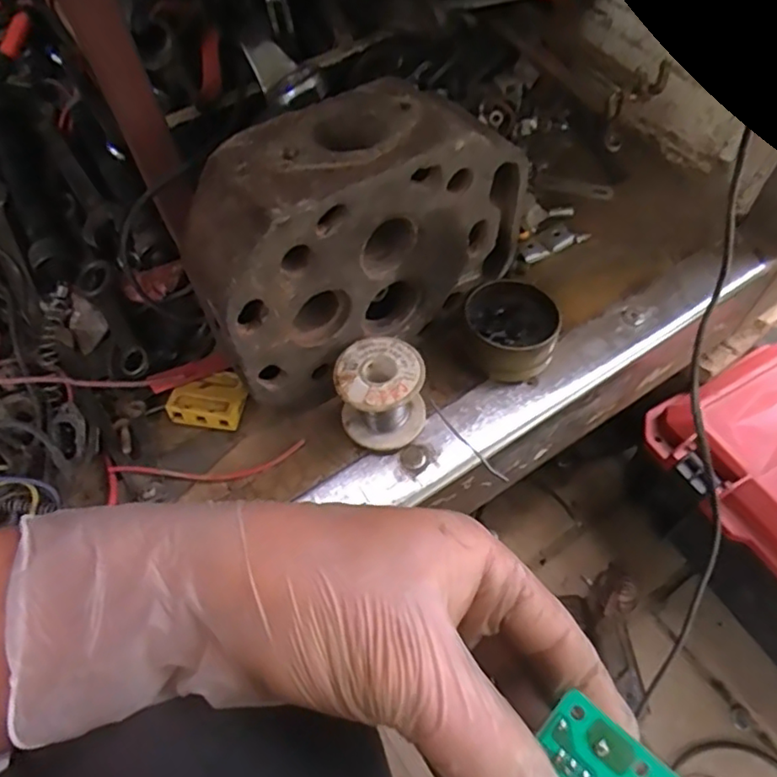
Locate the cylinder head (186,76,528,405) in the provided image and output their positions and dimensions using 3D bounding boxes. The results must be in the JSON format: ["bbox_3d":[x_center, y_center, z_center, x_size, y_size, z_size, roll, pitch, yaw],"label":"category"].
[{"bbox_3d":[-0.020,-0.095,0.376,0.205,0.132,0.084,-33,63,-16],"label":"cylinder head"}]

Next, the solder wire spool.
[{"bbox_3d":[-0.004,0.003,0.389,0.053,0.052,0.049,-1,58,2],"label":"solder wire spool"}]

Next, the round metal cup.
[{"bbox_3d":[0.085,-0.042,0.428,0.063,0.029,0.069,-1,58,2],"label":"round metal cup"}]

